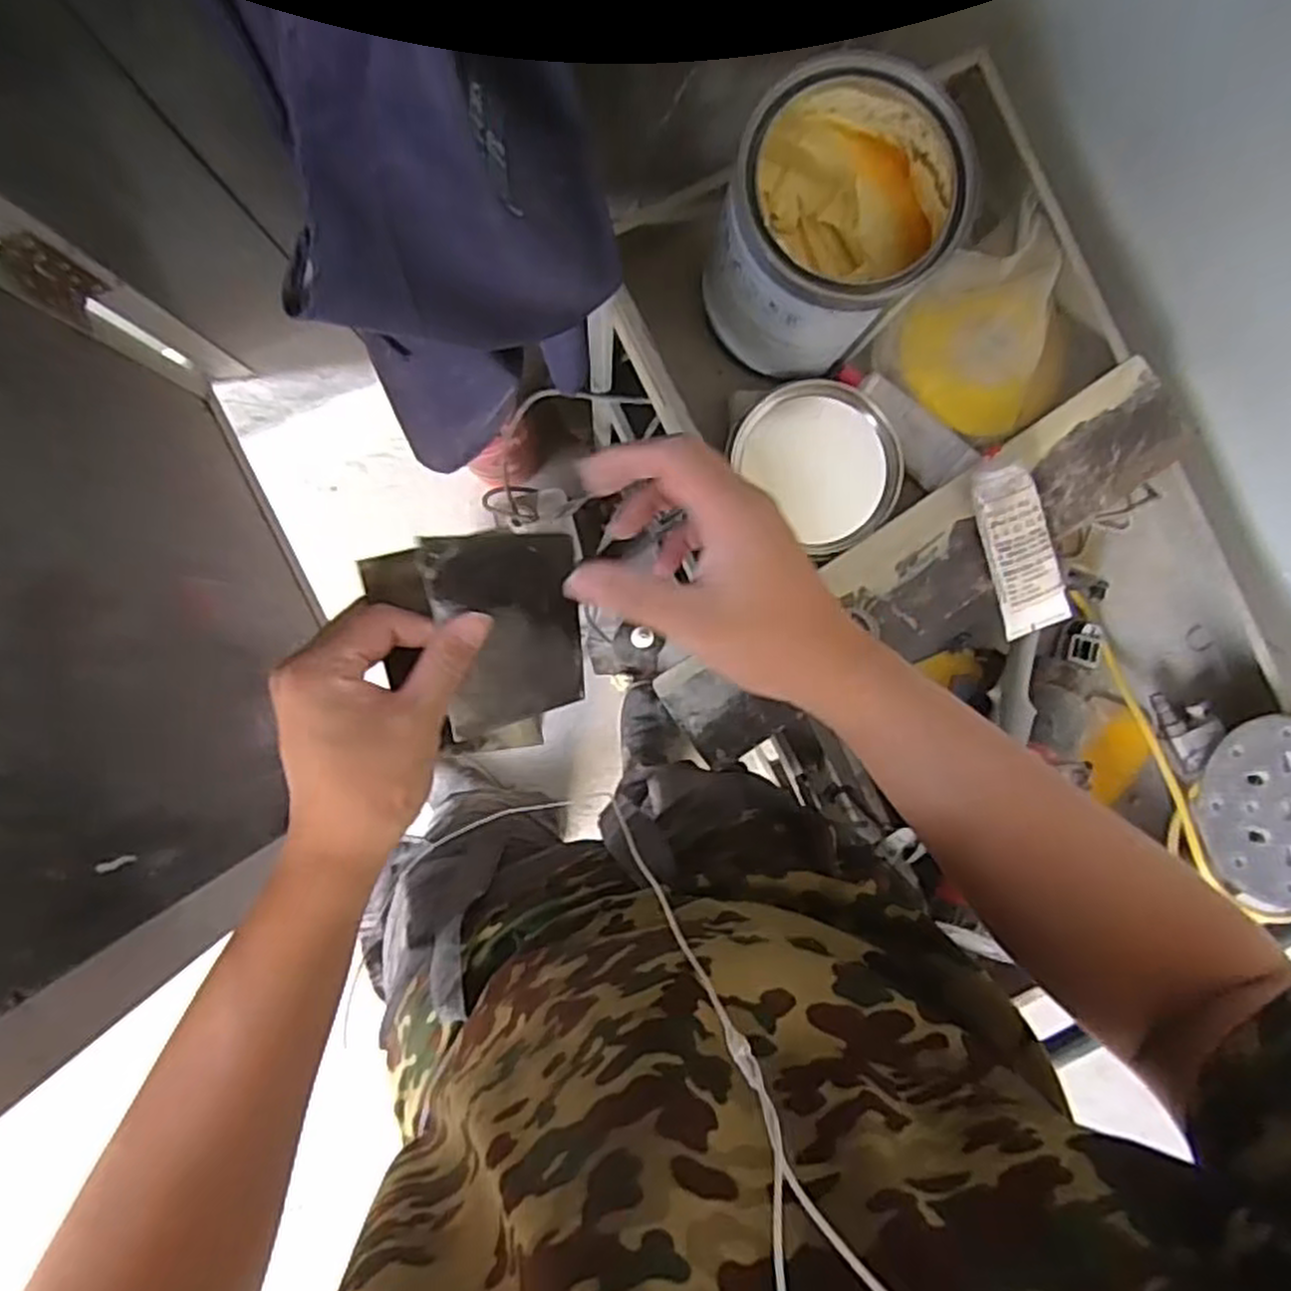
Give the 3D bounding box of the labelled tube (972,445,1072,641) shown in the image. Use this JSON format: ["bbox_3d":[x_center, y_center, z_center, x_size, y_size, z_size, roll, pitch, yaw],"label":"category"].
[{"bbox_3d":[0.290,-0.080,0.625,0.048,0.015,0.145,-17,100,18],"label":"labelled tube"}]

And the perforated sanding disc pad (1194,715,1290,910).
[{"bbox_3d":[0.504,0.127,0.630,0.136,0.016,0.143,33,86,3],"label":"perforated sanding disc pad"}]

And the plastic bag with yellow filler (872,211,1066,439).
[{"bbox_3d":[0.292,-0.267,0.678,0.152,0.054,0.159,40,90,-2],"label":"plastic bag with yellow filler"}]

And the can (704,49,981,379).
[{"bbox_3d":[0.132,-0.303,0.579,0.147,0.160,0.163,27,91,-2],"label":"can"}]

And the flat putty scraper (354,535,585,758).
[{"bbox_3d":[-0.066,-0.006,0.398,0.072,0.008,0.119,-17,131,-22],"label":"flat putty scraper"}]

